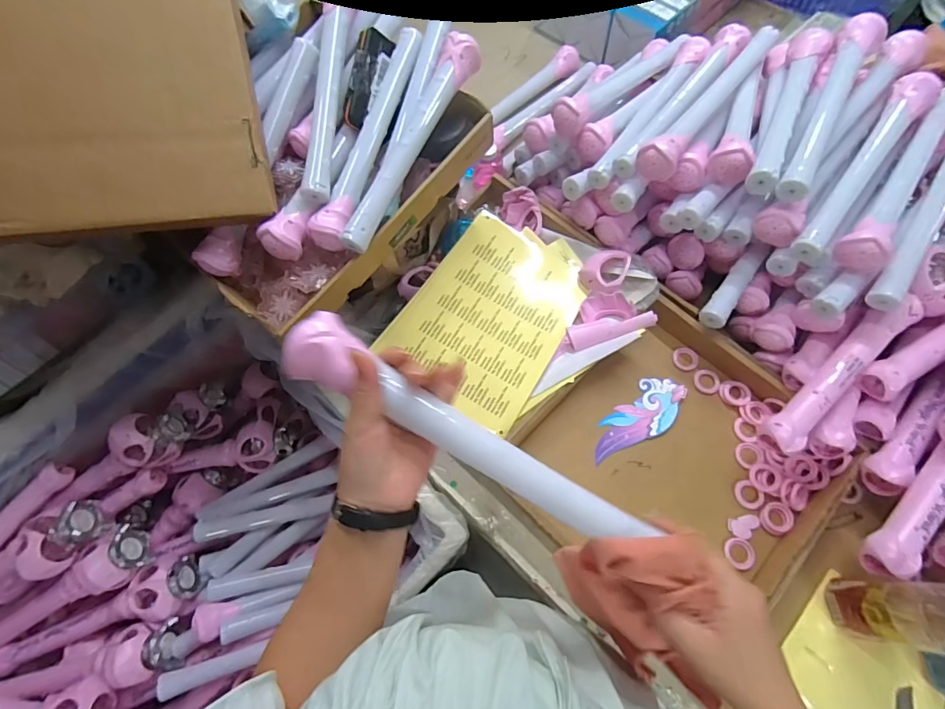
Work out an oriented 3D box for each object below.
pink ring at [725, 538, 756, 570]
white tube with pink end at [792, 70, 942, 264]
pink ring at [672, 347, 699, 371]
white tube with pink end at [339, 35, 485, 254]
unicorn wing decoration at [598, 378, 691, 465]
[{"bbox_3d":[0.347,0.260,0.596,0.035,0.012,0.038,-1,68,3],"label":"pink ring"},{"bbox_3d":[0.492,-0.236,0.578,0.050,0.059,0.298,37,74,16],"label":"white tube with pink end"},{"bbox_3d":[0.328,0.006,0.702,0.037,0.004,0.038,-1,68,3],"label":"pink ring"},{"bbox_3d":[-0.080,-0.262,0.558,0.046,0.068,0.299,26,72,13],"label":"white tube with pink end"},{"bbox_3d":[0.243,0.097,0.668,0.166,0.008,0.071,-42,72,-13],"label":"unicorn wing decoration"}]

